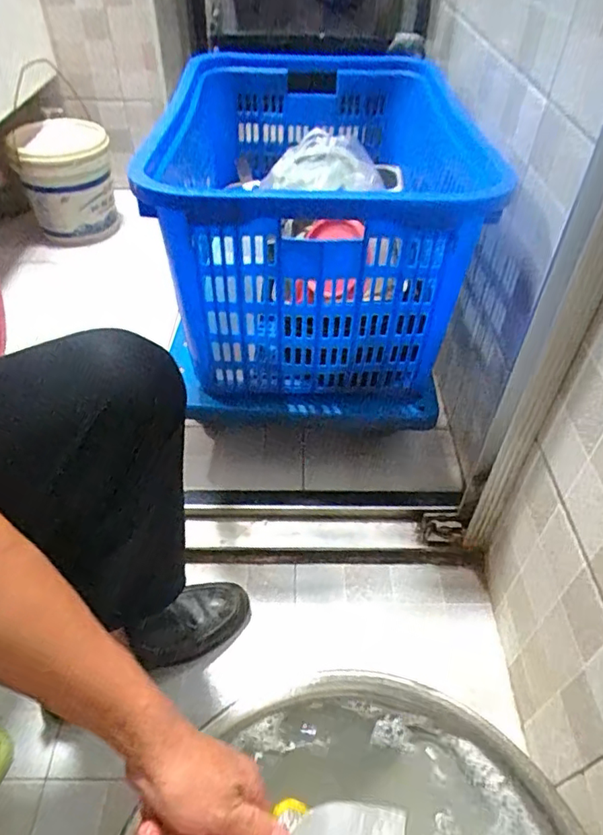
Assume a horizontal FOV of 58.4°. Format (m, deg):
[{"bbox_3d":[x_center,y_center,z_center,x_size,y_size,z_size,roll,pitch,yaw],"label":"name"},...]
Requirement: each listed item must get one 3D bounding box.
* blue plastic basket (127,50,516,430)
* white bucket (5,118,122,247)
[{"bbox_3d":[0.009,-0.344,0.972,0.473,0.392,0.669,-4,46,-6],"label":"blue plastic basket"},{"bbox_3d":[-0.625,-0.621,1.463,0.235,0.264,0.249,-13,47,-14],"label":"white bucket"}]

